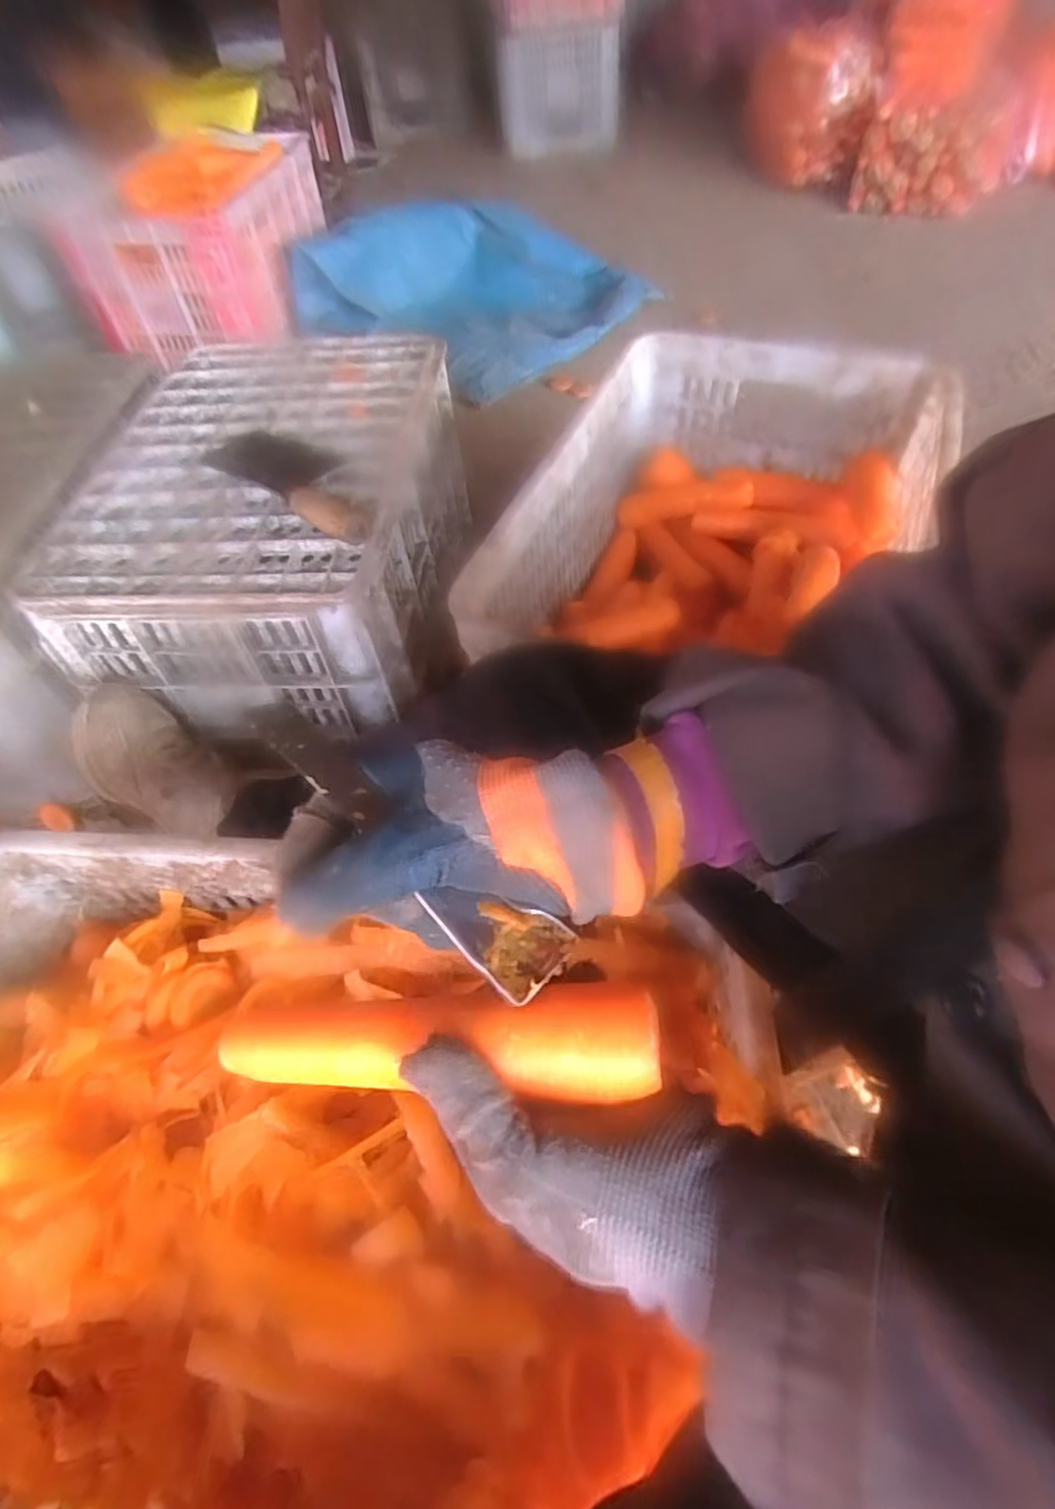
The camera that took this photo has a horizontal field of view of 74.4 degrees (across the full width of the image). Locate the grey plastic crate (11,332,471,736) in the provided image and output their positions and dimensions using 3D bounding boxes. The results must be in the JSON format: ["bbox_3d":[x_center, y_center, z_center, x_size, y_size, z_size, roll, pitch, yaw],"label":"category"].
[{"bbox_3d":[-0.287,-0.263,0.792,0.364,0.213,0.471,0,54,5],"label":"grey plastic crate"}]

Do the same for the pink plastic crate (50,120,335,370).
[{"bbox_3d":[-0.675,-1.094,1.474,0.424,0.250,0.492,6,54,9],"label":"pink plastic crate"}]

